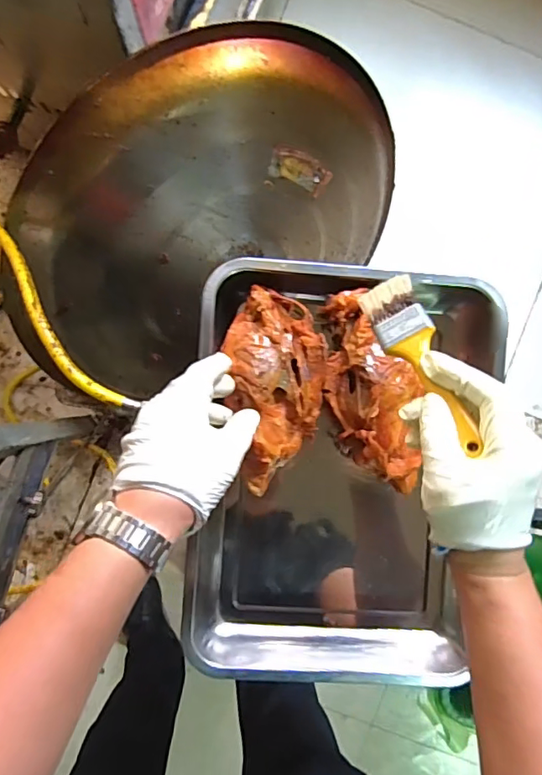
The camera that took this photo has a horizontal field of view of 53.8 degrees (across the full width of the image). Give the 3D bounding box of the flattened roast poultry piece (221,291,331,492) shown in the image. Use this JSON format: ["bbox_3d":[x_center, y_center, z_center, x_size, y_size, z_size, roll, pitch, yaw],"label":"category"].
[{"bbox_3d":[0.006,0.001,0.502,0.089,0.029,0.184,-1,85,-2],"label":"flattened roast poultry piece"}]

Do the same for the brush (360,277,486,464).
[{"bbox_3d":[0.113,-0.023,0.415,0.043,0.007,0.164,-25,55,14],"label":"brush"}]

